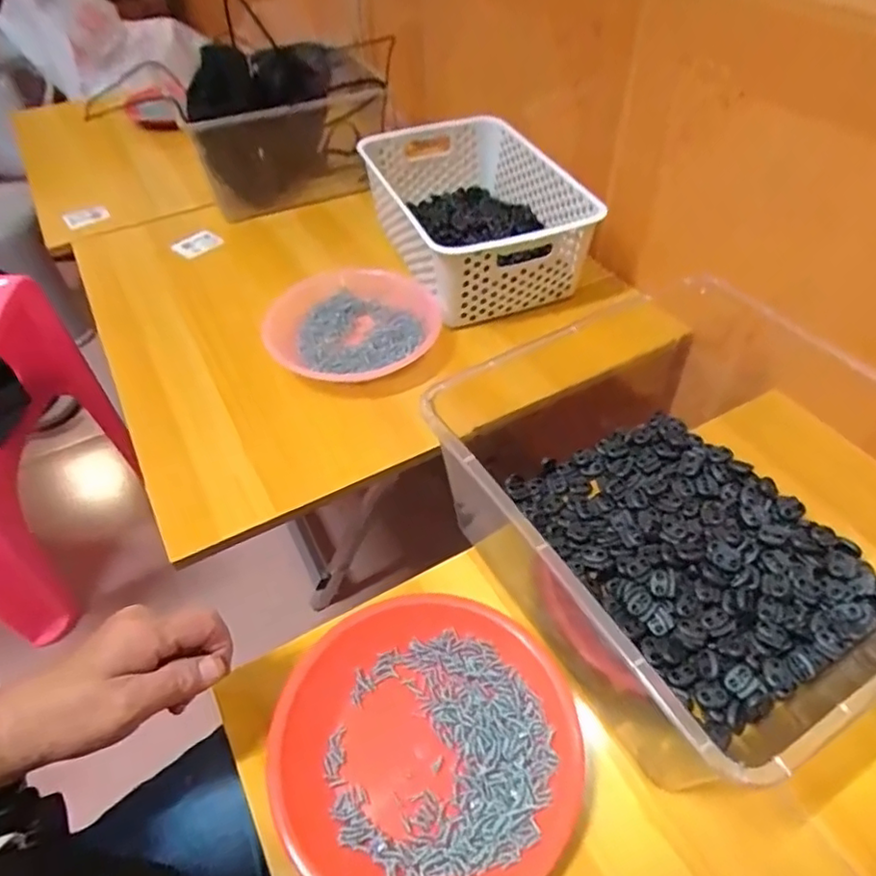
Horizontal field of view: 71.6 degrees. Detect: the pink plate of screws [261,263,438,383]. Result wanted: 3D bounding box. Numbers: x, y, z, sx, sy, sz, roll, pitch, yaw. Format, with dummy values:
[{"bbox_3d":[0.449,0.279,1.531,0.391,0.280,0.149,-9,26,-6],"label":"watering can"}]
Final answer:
[{"bbox_3d":[-0.086,-0.123,0.681,0.193,0.060,0.146,-23,51,-17],"label":"pink plate of screws"}]

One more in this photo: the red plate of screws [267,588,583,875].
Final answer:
[{"bbox_3d":[-0.009,0.198,0.402,0.193,0.018,0.195,-2,48,2],"label":"red plate of screws"}]

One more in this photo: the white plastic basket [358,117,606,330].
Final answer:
[{"bbox_3d":[0.043,-0.288,0.771,0.205,0.106,0.313,-17,49,-12],"label":"white plastic basket"}]

